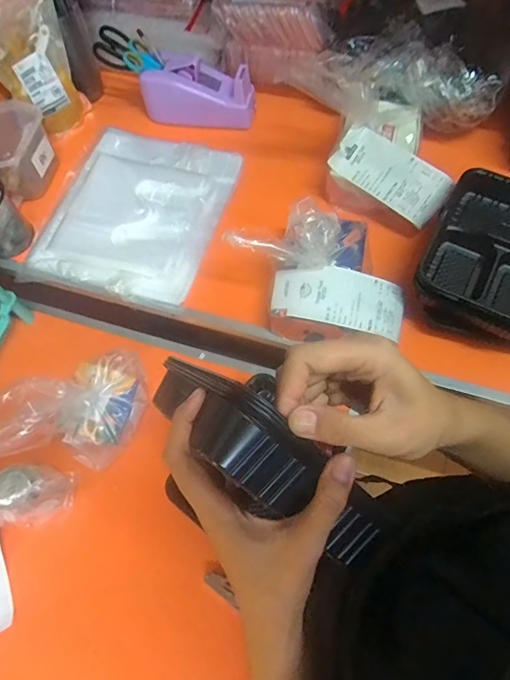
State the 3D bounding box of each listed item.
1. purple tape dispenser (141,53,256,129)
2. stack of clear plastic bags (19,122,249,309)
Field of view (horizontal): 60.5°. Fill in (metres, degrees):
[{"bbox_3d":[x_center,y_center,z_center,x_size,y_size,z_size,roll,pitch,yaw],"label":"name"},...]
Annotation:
[{"bbox_3d":[-0.098,-0.444,0.781,0.194,0.083,0.077,9,66,8],"label":"purple tape dispenser"},{"bbox_3d":[-0.202,-0.219,0.733,0.276,0.032,0.308,15,67,10],"label":"stack of clear plastic bags"}]

